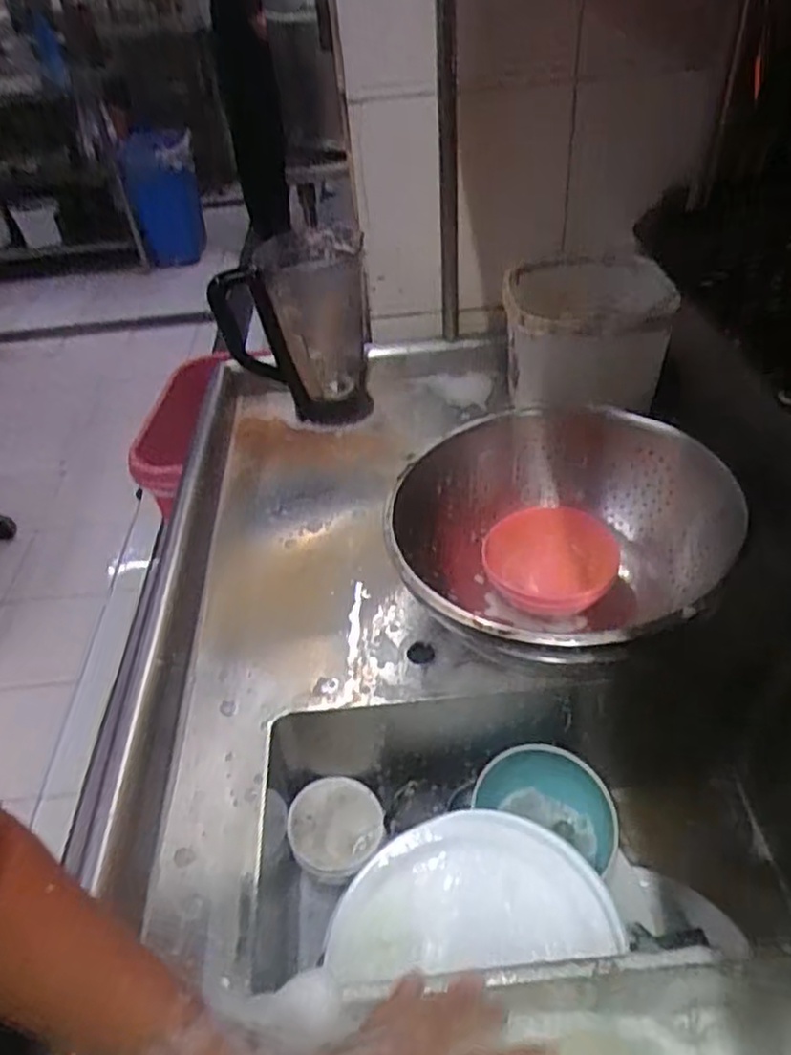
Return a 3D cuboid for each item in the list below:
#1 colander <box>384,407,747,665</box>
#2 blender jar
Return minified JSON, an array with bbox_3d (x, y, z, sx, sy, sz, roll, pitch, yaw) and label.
[{"bbox_3d":[0.164,0.028,0.722,0.328,0.147,0.324,-4,41,3],"label":"colander"},{"bbox_3d":[-0.133,-0.282,1.038,0.184,0.237,0.151,3,42,10],"label":"blender jar"}]

